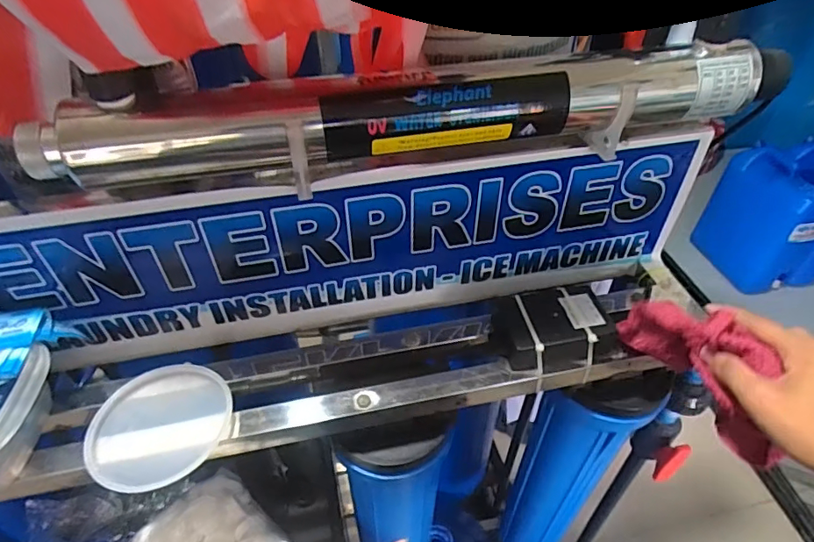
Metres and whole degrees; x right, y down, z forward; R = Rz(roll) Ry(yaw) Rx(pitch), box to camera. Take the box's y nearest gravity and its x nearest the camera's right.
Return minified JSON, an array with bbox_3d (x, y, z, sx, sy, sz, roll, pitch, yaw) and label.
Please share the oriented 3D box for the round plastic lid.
[{"bbox_3d":[-0.202,0.127,0.414,0.109,0.016,0.109,0,44,0],"label":"round plastic lid"}]

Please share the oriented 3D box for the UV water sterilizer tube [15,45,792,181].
[{"bbox_3d":[0.016,-0.127,0.394,0.556,0.062,0.074,-9,44,-8],"label":"UV water sterilizer tube"}]

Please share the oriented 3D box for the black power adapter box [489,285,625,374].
[{"bbox_3d":[0.137,0.055,0.469,0.109,0.036,0.068,-8,44,-8],"label":"black power adapter box"}]

